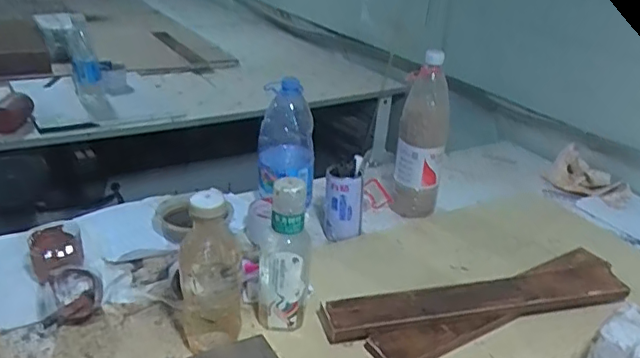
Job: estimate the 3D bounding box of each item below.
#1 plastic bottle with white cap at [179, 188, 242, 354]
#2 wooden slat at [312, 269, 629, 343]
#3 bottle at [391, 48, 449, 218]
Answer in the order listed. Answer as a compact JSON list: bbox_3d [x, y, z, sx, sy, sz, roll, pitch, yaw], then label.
[{"bbox_3d":[-0.127,0.110,0.683,0.071,0.203,0.076,0,28,-12],"label":"plastic bottle with white cap"},{"bbox_3d":[0.224,0.170,0.807,0.455,0.016,0.063,-3,39,-15],"label":"wooden slat"},{"bbox_3d":[0.188,-0.081,1.045,0.092,0.276,0.070,8,26,6],"label":"bottle"}]

